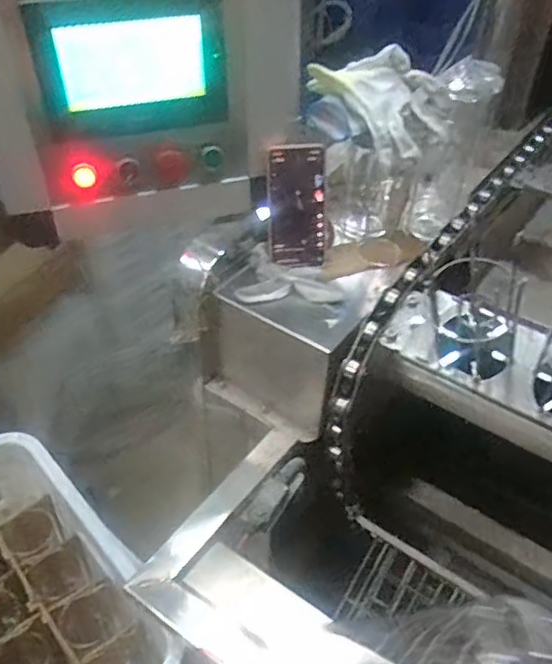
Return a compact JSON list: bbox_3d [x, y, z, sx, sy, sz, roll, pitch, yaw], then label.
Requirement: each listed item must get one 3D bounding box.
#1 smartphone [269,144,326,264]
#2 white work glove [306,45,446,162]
[{"bbox_3d":[0.031,-0.167,0.835,0.074,0.158,0.015,-3,24,-1],"label":"smartphone"},{"bbox_3d":[0.137,-0.304,0.805,0.115,0.076,0.188,-28,50,-30],"label":"white work glove"}]

